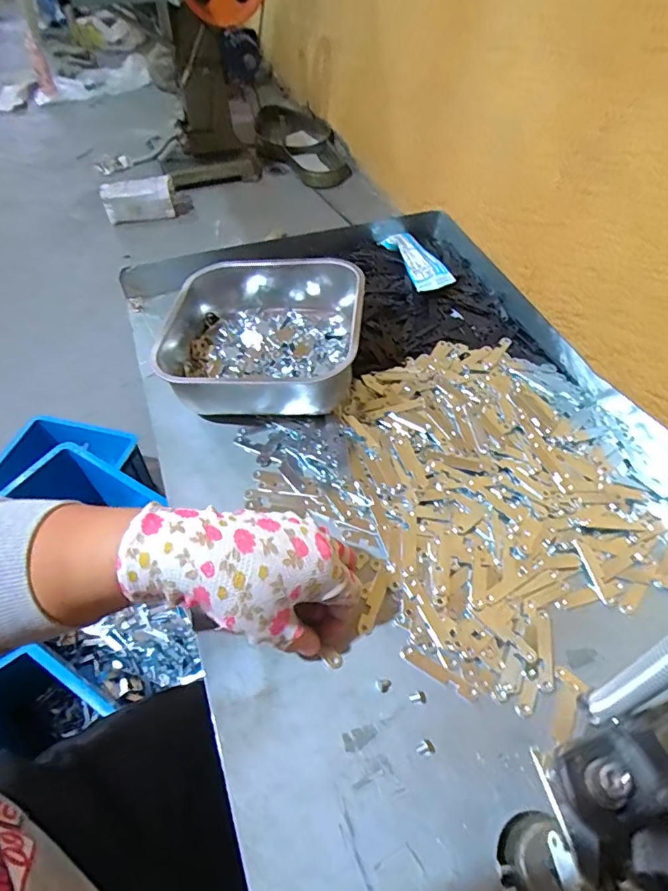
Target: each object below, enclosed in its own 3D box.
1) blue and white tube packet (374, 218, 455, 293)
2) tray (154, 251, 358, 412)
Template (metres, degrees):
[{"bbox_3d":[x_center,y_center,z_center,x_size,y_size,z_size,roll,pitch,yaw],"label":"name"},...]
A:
[{"bbox_3d":[0.091,-0.227,0.608,0.042,0.024,0.147,-15,53,-9],"label":"blue and white tube packet"},{"bbox_3d":[-0.072,-0.105,0.494,0.180,0.066,0.180,2,52,4],"label":"tray"}]

